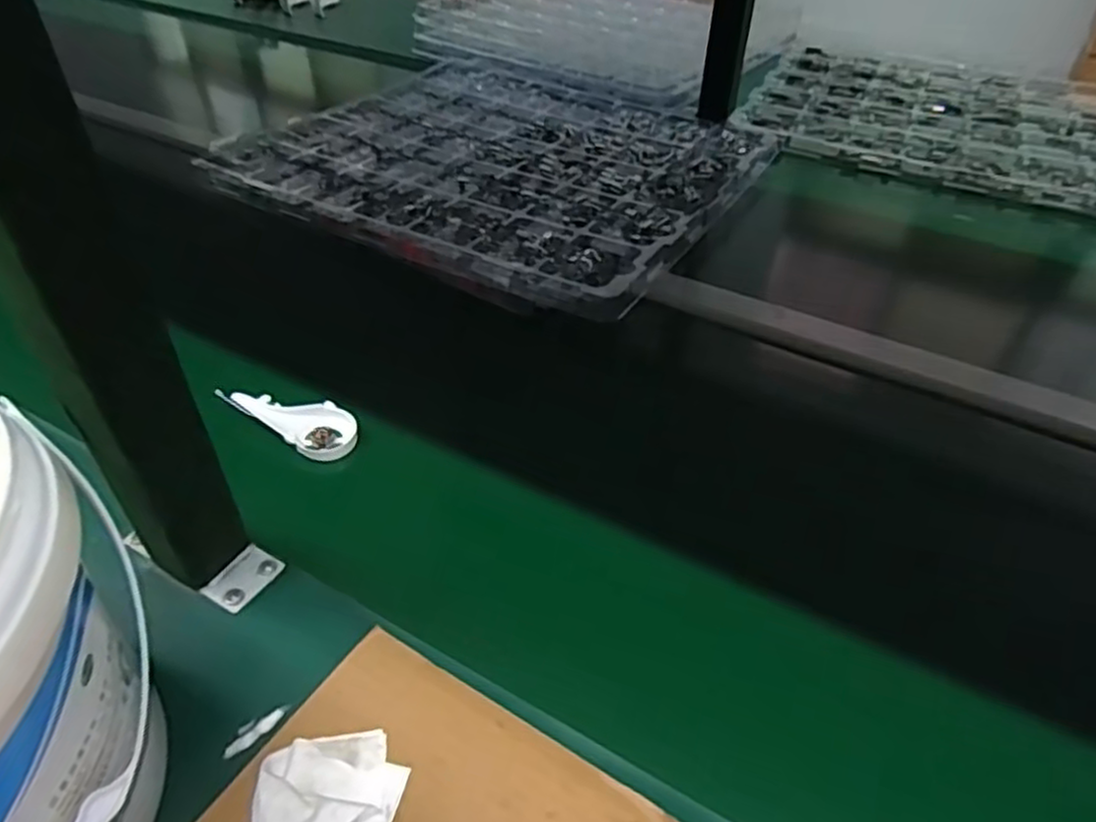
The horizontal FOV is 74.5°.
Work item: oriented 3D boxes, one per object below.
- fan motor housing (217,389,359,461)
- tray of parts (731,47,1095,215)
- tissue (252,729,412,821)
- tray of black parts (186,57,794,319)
[{"bbox_3d":[-0.193,0.006,0.533,0.103,0.014,0.044,20,43,-1],"label":"fan motor housing"},{"bbox_3d":[0.585,-0.450,1.075,0.511,0.022,0.522,20,45,20],"label":"tray of parts"},{"bbox_3d":[-0.101,0.176,0.333,0.065,0.010,0.054,-8,43,-10],"label":"tissue"},{"bbox_3d":[-0.059,-0.312,0.869,0.561,0.030,0.513,22,46,22],"label":"tray of black parts"}]

